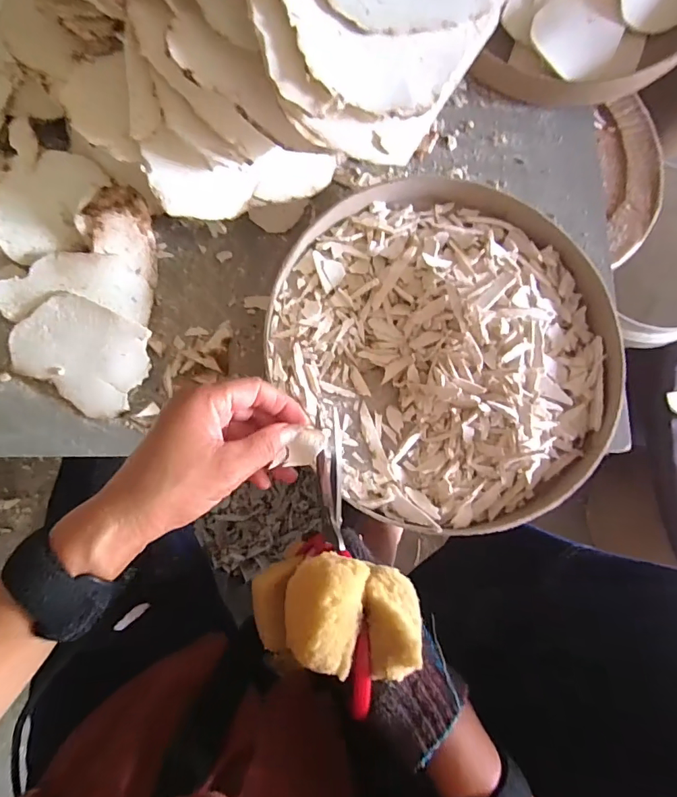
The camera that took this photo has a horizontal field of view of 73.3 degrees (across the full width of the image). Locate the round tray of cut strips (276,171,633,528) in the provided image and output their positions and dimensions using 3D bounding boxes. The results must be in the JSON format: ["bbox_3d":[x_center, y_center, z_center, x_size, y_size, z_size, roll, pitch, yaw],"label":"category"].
[{"bbox_3d":[0.097,-0.048,0.394,0.289,0.038,0.307,-31,87,-10],"label":"round tray of cut strips"}]

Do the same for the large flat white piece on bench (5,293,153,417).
[{"bbox_3d":[-0.211,-0.037,0.372,0.102,0.016,0.080,24,80,-3],"label":"large flat white piece on bench"}]

